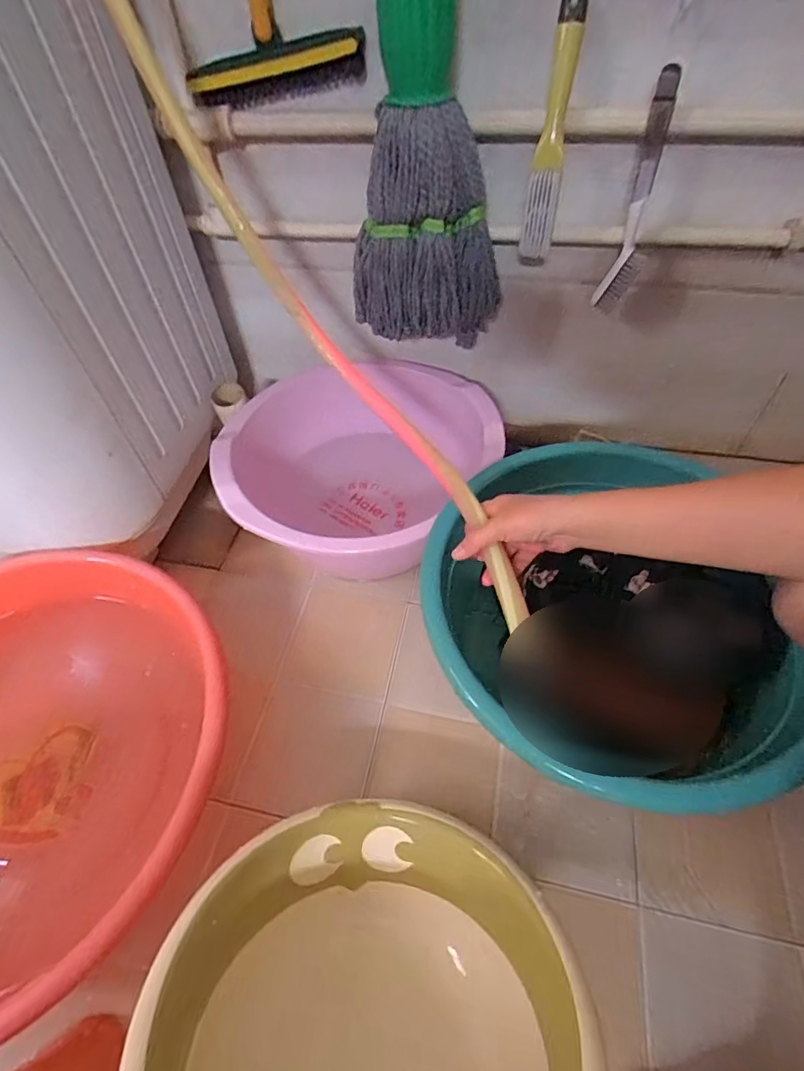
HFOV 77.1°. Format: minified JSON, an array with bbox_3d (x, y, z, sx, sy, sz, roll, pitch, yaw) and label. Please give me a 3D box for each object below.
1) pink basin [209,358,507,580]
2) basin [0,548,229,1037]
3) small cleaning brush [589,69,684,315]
[{"bbox_3d":[-0.073,-0.096,0.771,0.347,0.172,0.378,-1,53,2],"label":"pink basin"},{"bbox_3d":[-0.397,0.248,0.541,0.398,0.187,0.450,-14,53,-8],"label":"basin"},{"bbox_3d":[0.281,-0.389,0.595,0.045,0.240,0.040,17,55,15],"label":"small cleaning brush"}]

